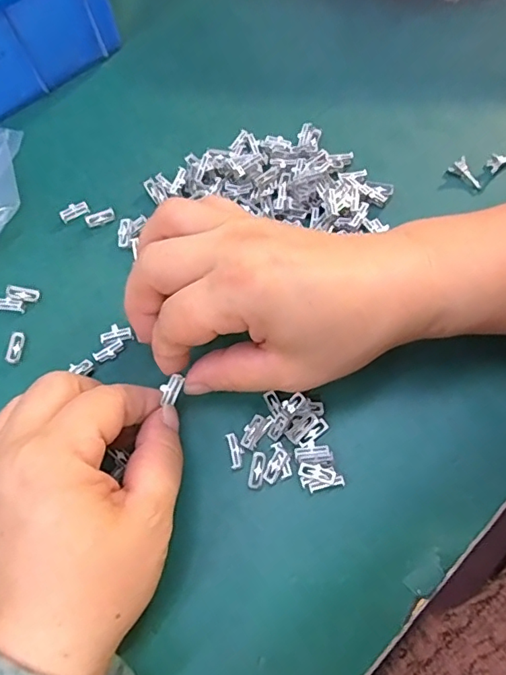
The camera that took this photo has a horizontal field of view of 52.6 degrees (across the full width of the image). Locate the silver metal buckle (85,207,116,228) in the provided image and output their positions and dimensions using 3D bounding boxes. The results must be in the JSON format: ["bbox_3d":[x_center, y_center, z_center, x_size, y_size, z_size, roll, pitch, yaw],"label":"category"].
[{"bbox_3d":[-0.089,-0.070,0.299,0.017,0.006,0.008,-24,68,-7],"label":"silver metal buckle"}]

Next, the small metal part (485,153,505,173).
[{"bbox_3d":[0.144,-0.104,0.294,0.021,0.006,0.010,-31,71,-9],"label":"small metal part"}]

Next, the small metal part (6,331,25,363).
[{"bbox_3d":[-0.127,0.006,0.272,0.007,0.006,0.016,2,69,3],"label":"small metal part"}]

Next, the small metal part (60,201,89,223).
[{"bbox_3d":[-0.105,-0.074,0.302,0.016,0.007,0.006,-24,70,-6],"label":"small metal part"}]

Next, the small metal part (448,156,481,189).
[{"bbox_3d":[0.122,-0.093,0.291,0.007,0.008,0.020,-42,87,-12],"label":"small metal part"}]

